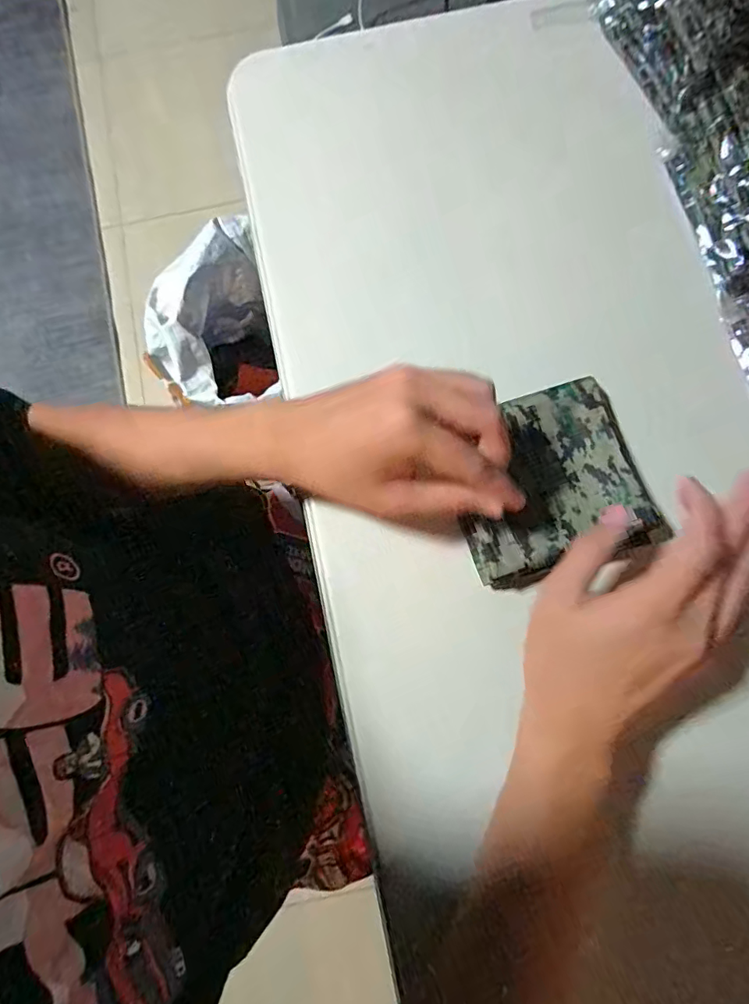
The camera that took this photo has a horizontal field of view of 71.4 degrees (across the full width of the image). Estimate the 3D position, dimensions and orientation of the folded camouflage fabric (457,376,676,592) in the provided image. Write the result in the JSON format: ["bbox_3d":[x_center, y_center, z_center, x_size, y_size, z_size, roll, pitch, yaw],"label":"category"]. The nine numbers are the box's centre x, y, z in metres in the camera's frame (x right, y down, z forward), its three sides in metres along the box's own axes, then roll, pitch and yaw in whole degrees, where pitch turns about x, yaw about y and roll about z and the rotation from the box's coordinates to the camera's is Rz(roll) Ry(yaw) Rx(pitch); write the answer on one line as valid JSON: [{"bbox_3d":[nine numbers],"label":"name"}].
[{"bbox_3d":[0.113,-0.014,0.348,0.116,0.027,0.121,-15,77,-5],"label":"folded camouflage fabric"}]

